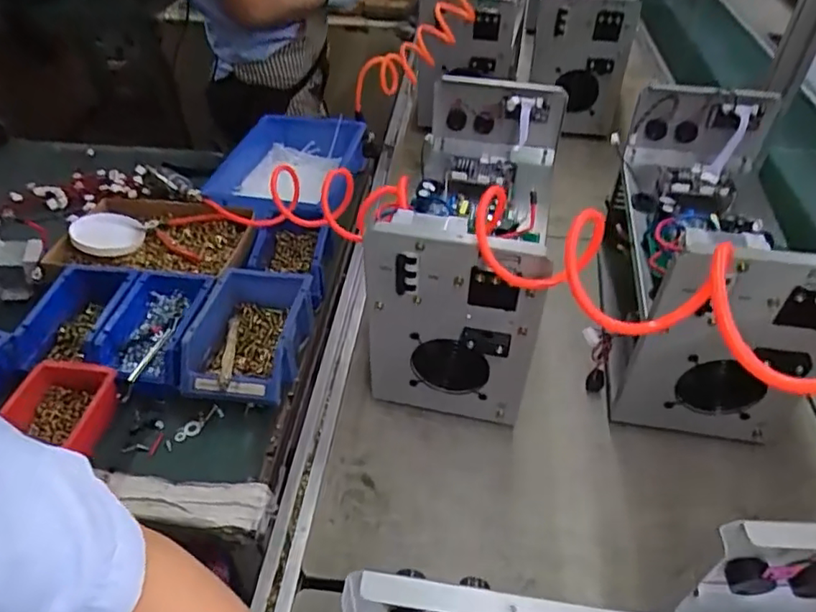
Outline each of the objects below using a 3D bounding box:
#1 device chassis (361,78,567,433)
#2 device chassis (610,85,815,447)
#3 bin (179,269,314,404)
[{"bbox_3d":[0.084,-0.086,0.750,0.182,0.271,0.392,9,46,10],"label":"device chassis"},{"bbox_3d":[0.367,-0.059,0.729,0.199,0.281,0.371,8,45,8],"label":"device chassis"},{"bbox_3d":[-0.201,0.040,0.736,0.130,0.075,0.185,4,45,5],"label":"bin"}]

